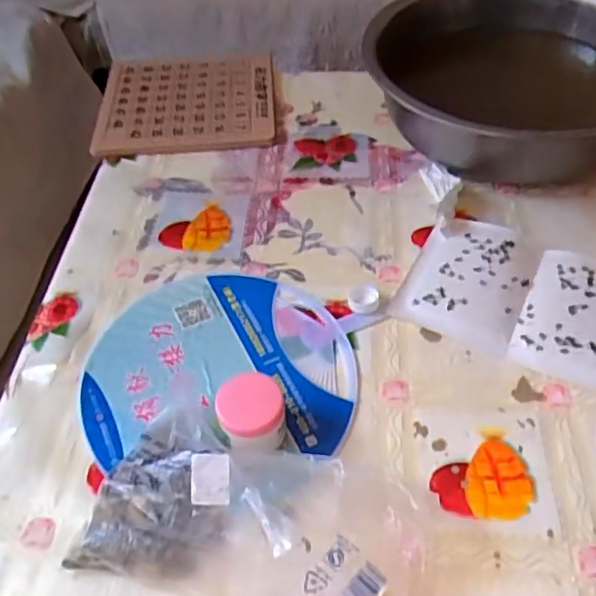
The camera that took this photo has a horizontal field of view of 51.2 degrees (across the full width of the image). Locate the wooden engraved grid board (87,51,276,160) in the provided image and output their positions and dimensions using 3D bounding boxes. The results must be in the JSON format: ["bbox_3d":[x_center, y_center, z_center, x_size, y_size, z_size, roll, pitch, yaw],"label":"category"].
[{"bbox_3d":[-0.162,-0.290,0.903,0.248,0.021,0.234,-5,49,0],"label":"wooden engraved grid board"}]

